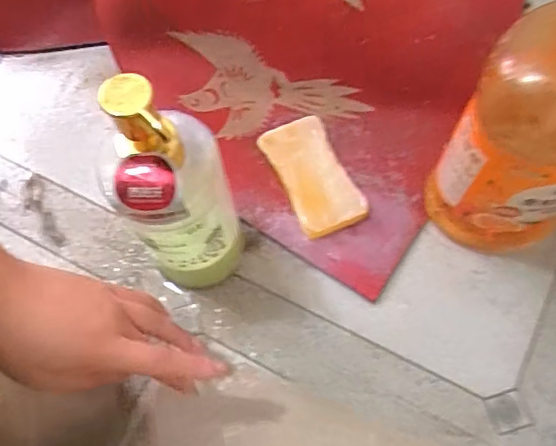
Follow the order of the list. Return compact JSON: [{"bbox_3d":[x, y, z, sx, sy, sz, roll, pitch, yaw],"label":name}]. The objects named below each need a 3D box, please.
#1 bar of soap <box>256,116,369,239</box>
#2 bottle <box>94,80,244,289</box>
[{"bbox_3d":[0.029,-0.040,0.470,0.055,0.016,0.103,-24,69,-7],"label":"bar of soap"},{"bbox_3d":[-0.067,-0.015,0.362,0.076,0.211,0.067,-33,70,-10],"label":"bottle"}]

